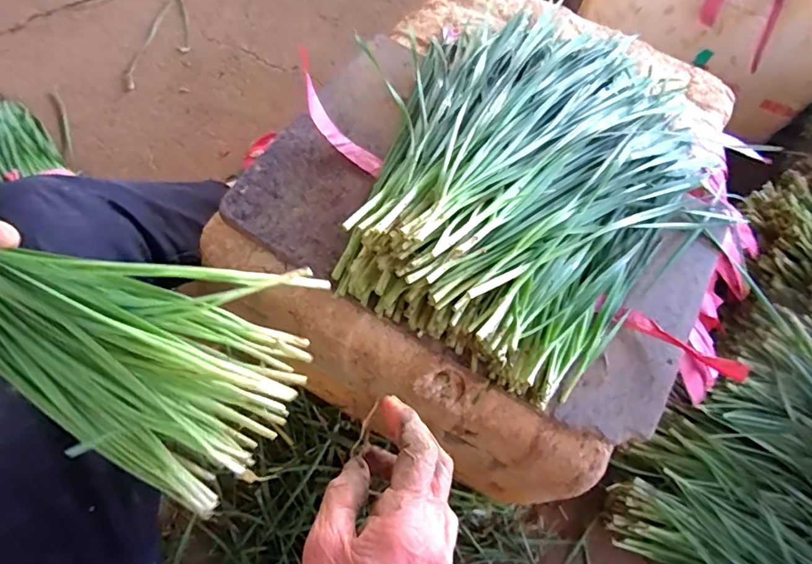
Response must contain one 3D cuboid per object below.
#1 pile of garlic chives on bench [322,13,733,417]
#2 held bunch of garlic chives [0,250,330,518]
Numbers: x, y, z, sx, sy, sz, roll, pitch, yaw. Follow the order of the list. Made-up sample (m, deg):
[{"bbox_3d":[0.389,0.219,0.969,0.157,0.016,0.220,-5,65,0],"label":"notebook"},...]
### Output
[{"bbox_3d":[0.134,-0.109,0.451,0.333,0.106,0.391,27,65,9],"label":"pile of garlic chives on bench"},{"bbox_3d":[-0.237,-0.012,0.289,0.371,0.084,0.153,33,65,-12],"label":"held bunch of garlic chives"}]

